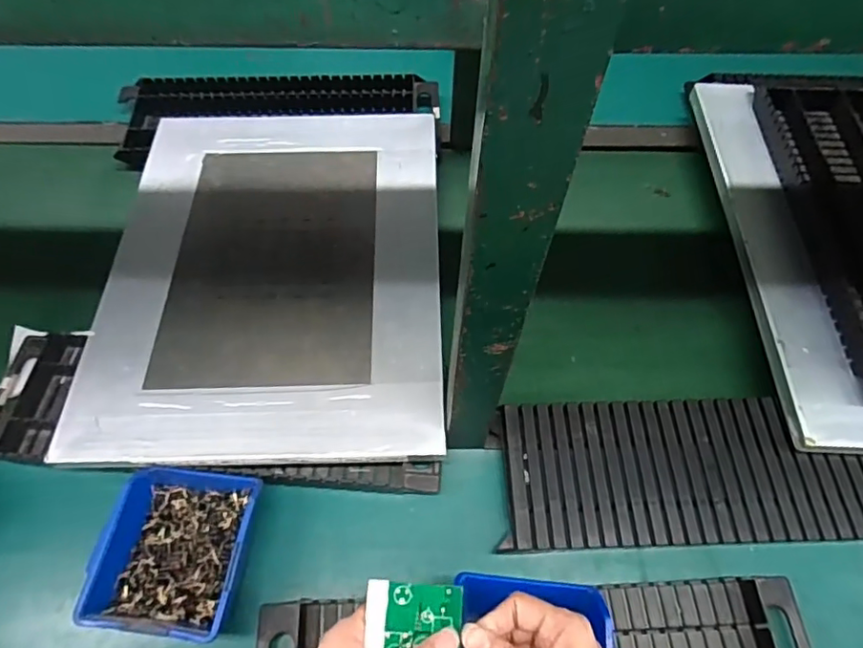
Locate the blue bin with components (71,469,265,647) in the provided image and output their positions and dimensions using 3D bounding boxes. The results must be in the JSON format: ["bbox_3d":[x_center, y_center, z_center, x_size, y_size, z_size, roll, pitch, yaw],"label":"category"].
[{"bbox_3d":[-0.221,0.195,0.481,0.124,0.046,0.132,6,62,3],"label":"blue bin with components"}]

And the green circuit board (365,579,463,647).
[{"bbox_3d":[-0.010,0.176,0.321,0.055,0.007,0.046,0,66,2],"label":"green circuit board"}]

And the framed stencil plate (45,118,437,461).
[{"bbox_3d":[-0.174,-0.078,0.621,0.362,0.017,0.459,-1,60,-2],"label":"framed stencil plate"}]

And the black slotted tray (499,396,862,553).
[{"bbox_3d":[0.297,0.141,0.530,0.453,0.032,0.133,-2,61,-1],"label":"black slotted tray"}]

